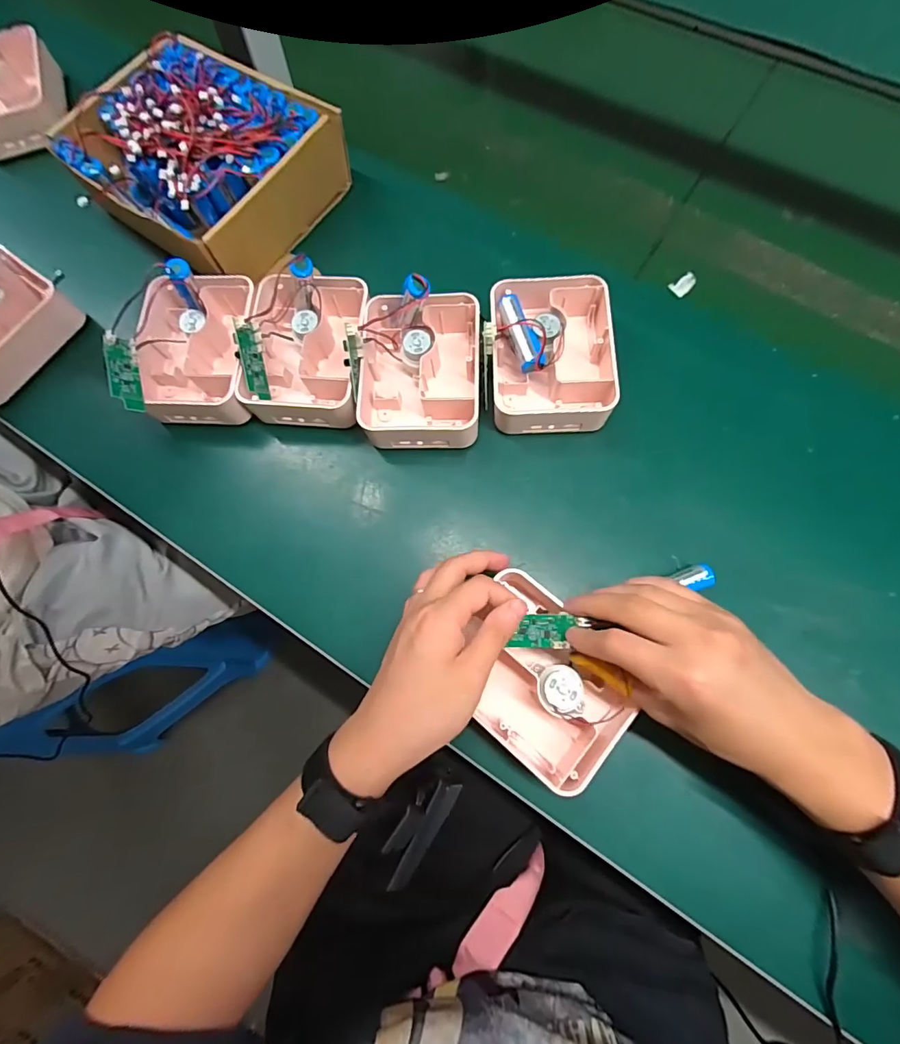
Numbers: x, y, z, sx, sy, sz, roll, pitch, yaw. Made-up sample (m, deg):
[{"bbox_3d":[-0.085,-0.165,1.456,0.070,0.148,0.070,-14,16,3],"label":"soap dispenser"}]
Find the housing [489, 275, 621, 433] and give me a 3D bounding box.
[{"bbox_3d":[0.087,-0.145,0.398,0.101,0.036,0.132,-3,73,4],"label":"housing"}]

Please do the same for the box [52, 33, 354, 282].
[{"bbox_3d":[-0.234,-0.350,0.448,0.206,0.080,0.178,34,76,9],"label":"box"}]

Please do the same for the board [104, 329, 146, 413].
[{"bbox_3d":[-0.270,-0.124,0.386,0.024,0.008,0.067,-2,70,-48],"label":"board"}]

